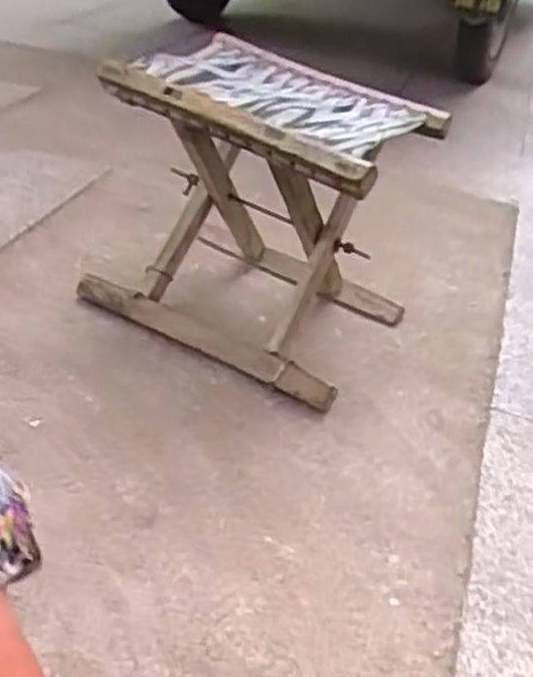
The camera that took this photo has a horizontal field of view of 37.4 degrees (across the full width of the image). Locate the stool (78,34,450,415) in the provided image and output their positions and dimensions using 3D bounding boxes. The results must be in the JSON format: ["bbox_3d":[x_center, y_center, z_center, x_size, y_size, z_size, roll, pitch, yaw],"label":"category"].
[{"bbox_3d":[-0.002,-0.158,0.942,0.348,0.275,0.316,22,35,22],"label":"stool"}]

